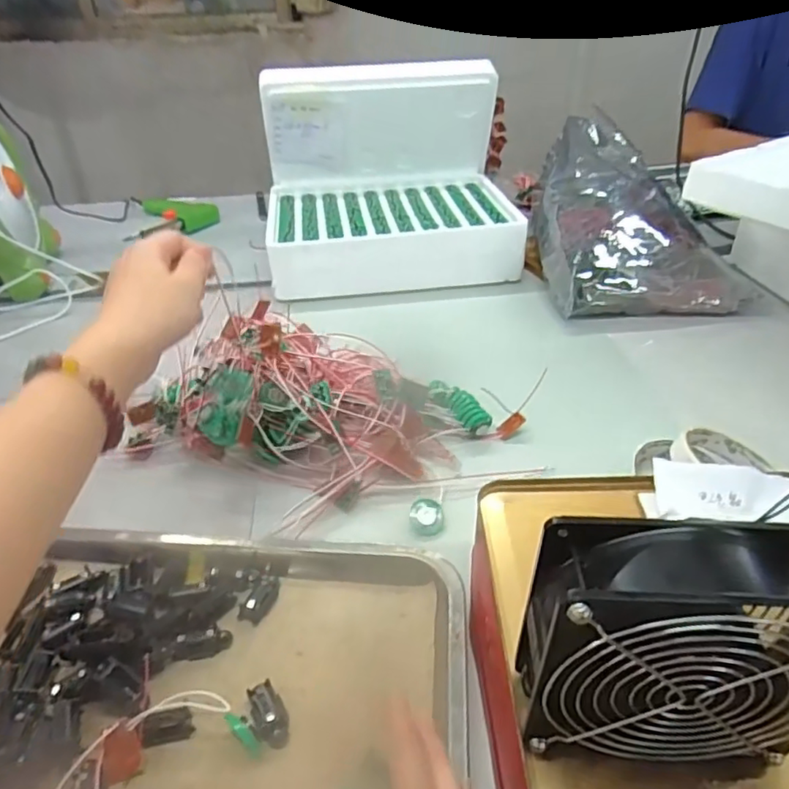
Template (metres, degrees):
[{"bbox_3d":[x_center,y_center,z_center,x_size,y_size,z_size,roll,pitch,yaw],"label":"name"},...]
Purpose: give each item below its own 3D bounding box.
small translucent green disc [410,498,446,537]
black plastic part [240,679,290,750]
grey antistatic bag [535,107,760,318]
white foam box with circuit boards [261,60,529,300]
[{"bbox_3d":[0.026,0.097,0.466,0.027,0.013,0.031,5,37,9],"label":"small translucent green disc"},{"bbox_3d":[-0.075,0.186,0.340,0.024,0.018,0.034,-21,41,-24],"label":"black plastic part"},{"bbox_3d":[0.336,-0.252,0.817,0.259,0.147,0.387,4,37,7],"label":"grey antistatic bag"},{"bbox_3d":[-0.008,-0.312,0.838,0.342,0.228,0.262,-6,37,-5],"label":"white foam box with circuit boards"}]

